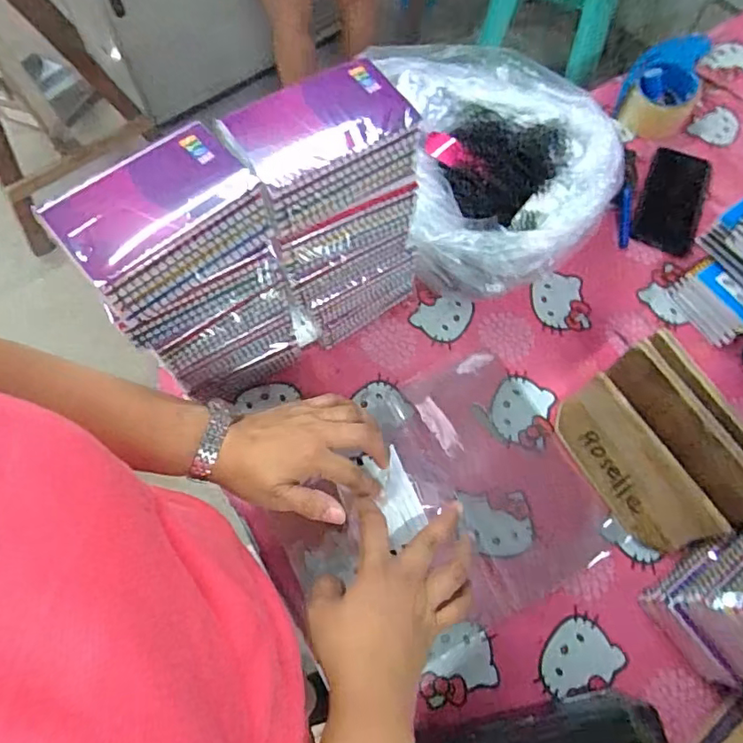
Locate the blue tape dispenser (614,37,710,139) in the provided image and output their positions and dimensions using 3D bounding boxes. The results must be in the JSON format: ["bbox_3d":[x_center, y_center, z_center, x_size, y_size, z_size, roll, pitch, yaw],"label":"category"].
[{"bbox_3d":[0.415,-0.415,0.772,0.100,0.074,0.144,18,69,7],"label":"blue tape dispenser"}]

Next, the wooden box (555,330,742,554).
[{"bbox_3d":[0.290,0.077,0.541,0.106,0.126,0.188,-26,71,-10],"label":"wooden box"}]

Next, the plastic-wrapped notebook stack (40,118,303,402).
[{"bbox_3d":[-0.156,-0.074,0.499,0.135,0.274,0.087,-34,72,-13],"label":"plastic-wrapped notebook stack"}]

